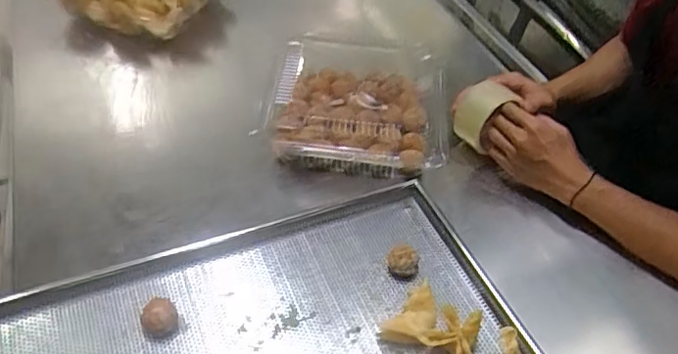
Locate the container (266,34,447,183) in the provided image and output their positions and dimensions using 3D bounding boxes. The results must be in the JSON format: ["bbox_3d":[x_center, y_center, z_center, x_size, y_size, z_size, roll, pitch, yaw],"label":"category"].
[{"bbox_3d":[0.032,-0.109,0.835,0.243,0.078,0.248,7,47,1],"label":"container"}]

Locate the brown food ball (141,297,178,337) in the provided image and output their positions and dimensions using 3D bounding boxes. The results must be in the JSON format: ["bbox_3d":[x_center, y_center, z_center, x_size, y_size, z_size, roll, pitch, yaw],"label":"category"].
[{"bbox_3d":[-0.193,0.147,0.604,0.036,0.022,0.042,-19,51,-21],"label":"brown food ball"}]

